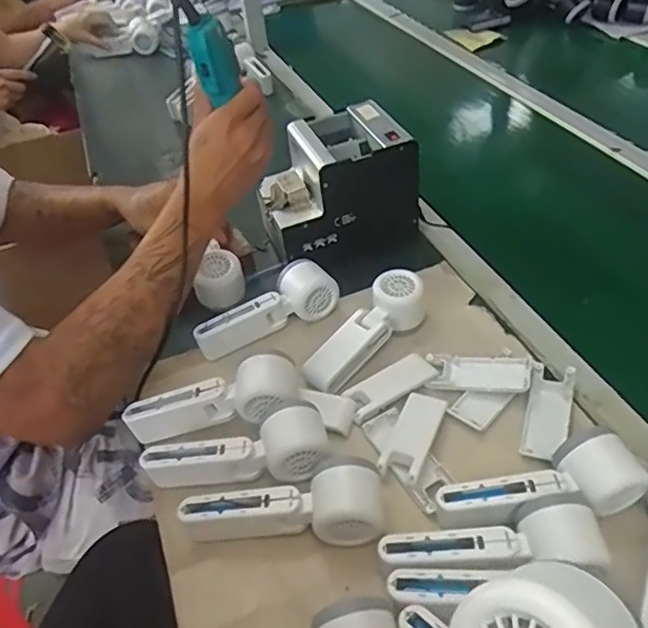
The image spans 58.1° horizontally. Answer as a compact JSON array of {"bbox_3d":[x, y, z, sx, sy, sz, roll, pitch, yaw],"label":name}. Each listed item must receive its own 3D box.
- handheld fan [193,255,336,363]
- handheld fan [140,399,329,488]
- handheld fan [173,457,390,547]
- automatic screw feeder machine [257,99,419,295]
[{"bbox_3d":[-0.067,-0.007,0.664,0.168,0.056,0.053,-22,45,-14],"label":"handheld fan"},{"bbox_3d":[-0.080,0.126,0.527,0.166,0.050,0.057,-11,44,-4],"label":"handheld fan"},{"bbox_3d":[-0.035,0.164,0.480,0.168,0.045,0.059,-10,44,-3],"label":"handheld fan"},{"bbox_3d":[0.014,-0.152,0.756,0.176,0.171,0.130,-18,45,-11],"label":"automatic screw feeder machine"}]

